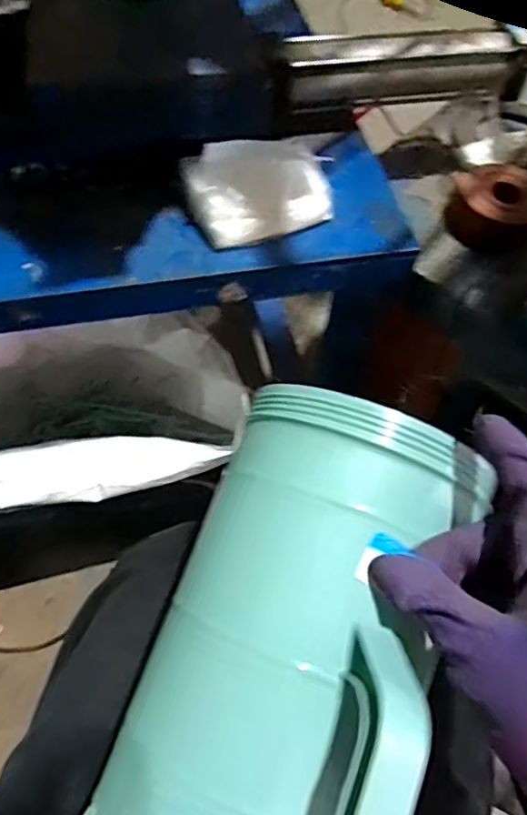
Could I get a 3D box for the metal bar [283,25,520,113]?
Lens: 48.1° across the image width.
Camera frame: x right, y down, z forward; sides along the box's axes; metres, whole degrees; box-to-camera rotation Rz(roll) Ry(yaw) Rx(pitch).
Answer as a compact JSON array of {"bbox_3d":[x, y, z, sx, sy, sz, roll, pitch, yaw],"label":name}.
[{"bbox_3d":[0.140,-0.348,0.611,0.253,0.054,0.057,-7,59,-7],"label":"metal bar"}]

